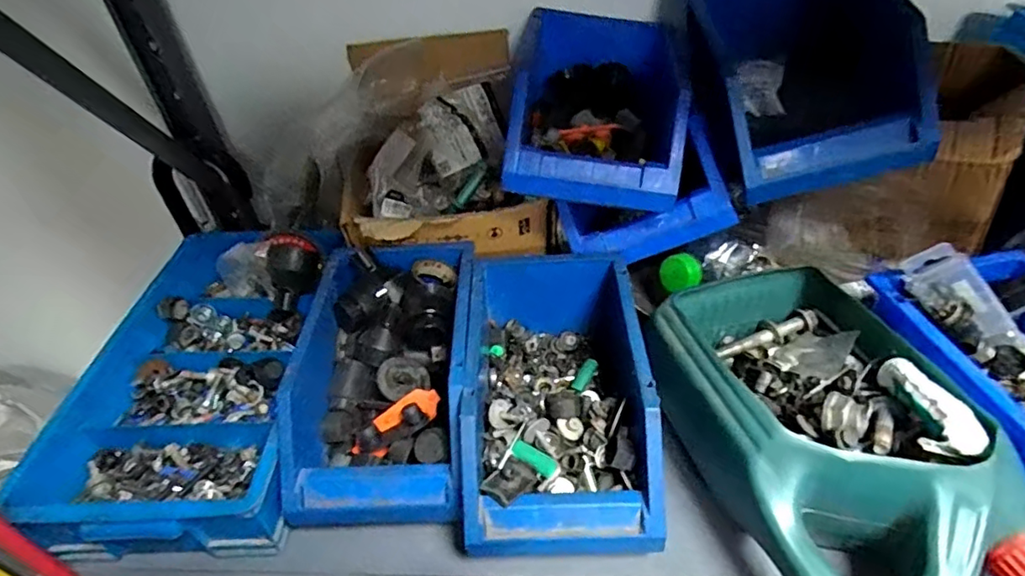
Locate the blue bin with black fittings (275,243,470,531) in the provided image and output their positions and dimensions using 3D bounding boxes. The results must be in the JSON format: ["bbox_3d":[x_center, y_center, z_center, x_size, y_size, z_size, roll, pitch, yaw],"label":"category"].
[{"bbox_3d":[-0.111,0.071,0.509,0.147,0.090,0.251,-3,41,3],"label":"blue bin with black fittings"}]

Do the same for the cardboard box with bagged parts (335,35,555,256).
[{"bbox_3d":[-0.092,-0.157,0.628,0.222,0.150,0.242,-10,42,-5],"label":"cardboard box with bagged parts"}]

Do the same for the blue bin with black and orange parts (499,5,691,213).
[{"bbox_3d":[0.088,-0.187,0.575,0.160,0.094,0.258,2,42,8],"label":"blue bin with black and orange parts"}]

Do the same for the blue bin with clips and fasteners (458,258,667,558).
[{"bbox_3d":[0.038,0.083,0.494,0.144,0.101,0.255,-2,41,4],"label":"blue bin with clips and fasteners"}]

